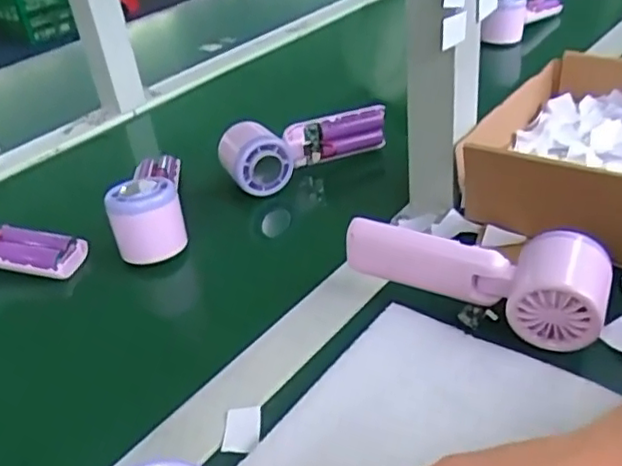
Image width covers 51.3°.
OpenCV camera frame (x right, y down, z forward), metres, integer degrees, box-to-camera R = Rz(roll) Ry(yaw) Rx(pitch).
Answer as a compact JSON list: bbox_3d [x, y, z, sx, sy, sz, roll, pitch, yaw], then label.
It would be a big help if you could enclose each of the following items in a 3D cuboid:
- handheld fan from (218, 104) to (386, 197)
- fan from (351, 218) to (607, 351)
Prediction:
[{"bbox_3d":[-0.010,-0.091,0.623,0.155,0.044,0.070,-22,38,-22],"label":"handheld fan"},{"bbox_3d":[0.106,0.021,0.424,0.162,0.050,0.050,15,40,27],"label":"fan"}]

